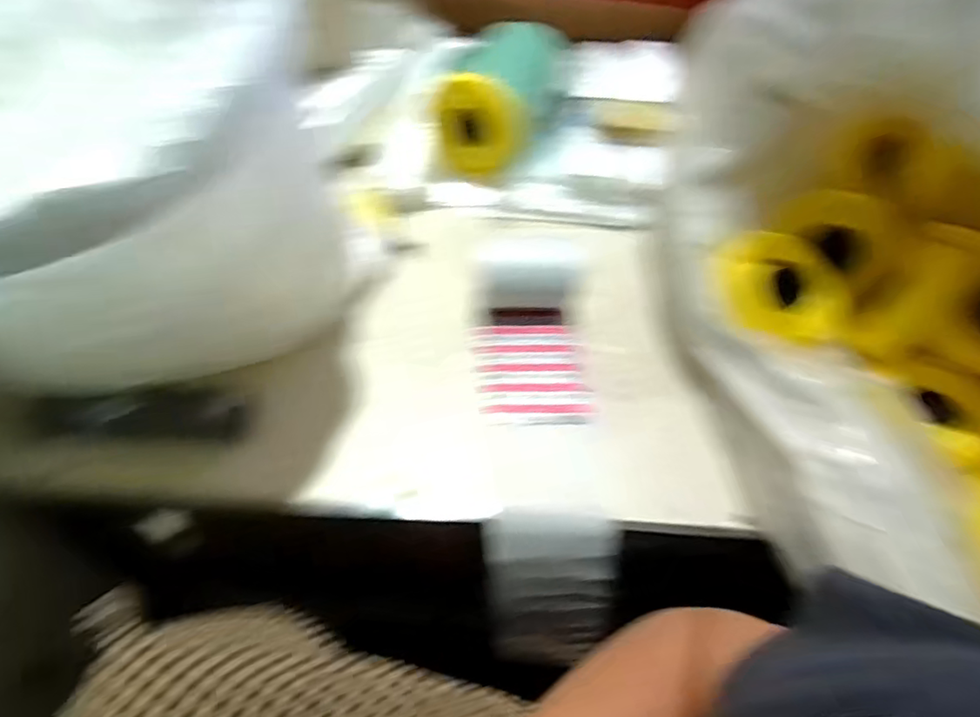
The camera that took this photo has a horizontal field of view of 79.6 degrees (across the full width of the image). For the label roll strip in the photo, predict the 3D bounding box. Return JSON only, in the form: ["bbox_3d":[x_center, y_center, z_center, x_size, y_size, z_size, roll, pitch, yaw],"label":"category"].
[{"bbox_3d":[0.053,0.075,0.630,0.121,0.108,0.425,-2,71,-5],"label":"label roll strip"}]

